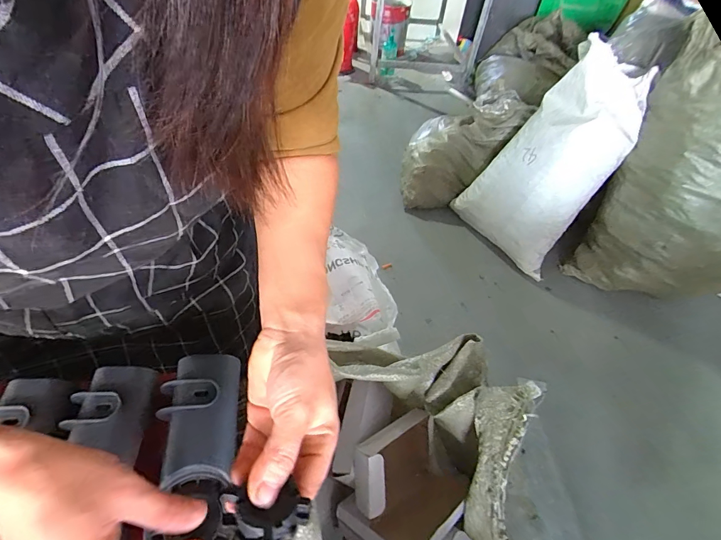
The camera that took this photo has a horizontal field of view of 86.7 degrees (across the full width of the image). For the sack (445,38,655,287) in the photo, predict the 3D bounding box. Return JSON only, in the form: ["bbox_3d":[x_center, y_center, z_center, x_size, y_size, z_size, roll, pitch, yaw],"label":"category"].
[{"bbox_3d":[0.696,-0.388,1.394,0.284,0.710,0.389,-7,47,-35],"label":"sack"}]

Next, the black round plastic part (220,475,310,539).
[{"bbox_3d":[-0.056,0.140,0.223,0.040,0.020,0.042,3,46,-3],"label":"black round plastic part"}]

